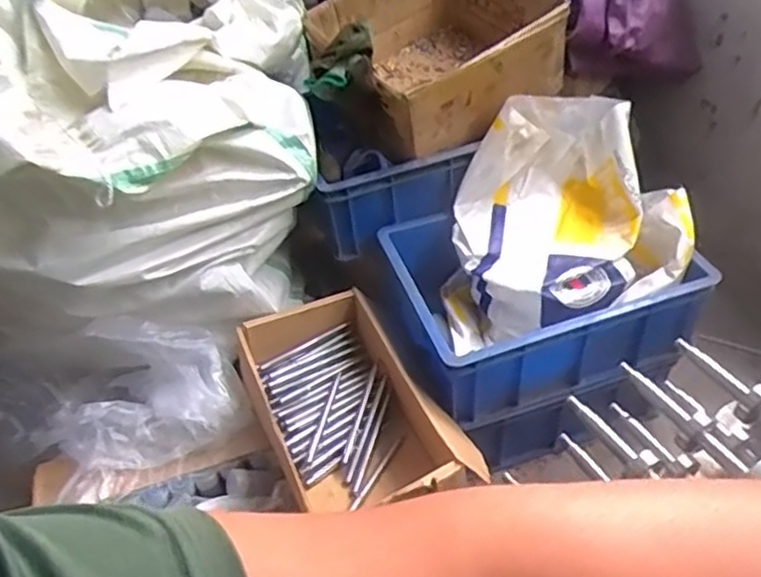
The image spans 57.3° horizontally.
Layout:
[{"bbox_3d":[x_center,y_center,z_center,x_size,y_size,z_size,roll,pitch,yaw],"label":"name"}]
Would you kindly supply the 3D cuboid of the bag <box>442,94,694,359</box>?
[{"bbox_3d":[0.258,-0.094,1.015,0.321,0.245,0.277,-3,44,3],"label":"bag"}]

